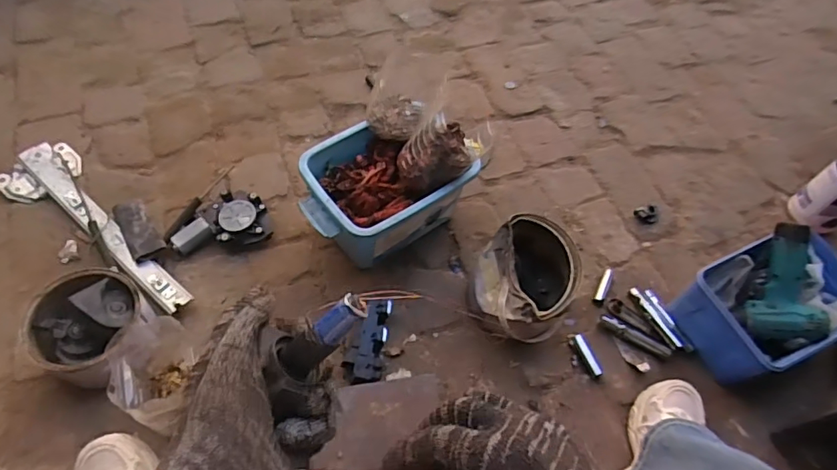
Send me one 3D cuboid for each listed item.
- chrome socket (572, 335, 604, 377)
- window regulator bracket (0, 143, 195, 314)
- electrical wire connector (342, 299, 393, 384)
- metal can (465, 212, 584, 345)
[{"bbox_3d":[0.276,0.197,0.859,0.019,0.017,0.073,-15,62,-15],"label":"chrome socket"},{"bbox_3d":[-0.543,-0.019,0.887,0.439,0.051,0.131,37,62,15],"label":"window regulator bracket"},{"bbox_3d":[-0.079,0.163,0.815,0.057,0.033,0.128,6,61,6],"label":"electrical wire connector"},{"bbox_3d":[0.170,0.066,0.845,0.152,0.147,0.187,23,61,7],"label":"metal can"}]

